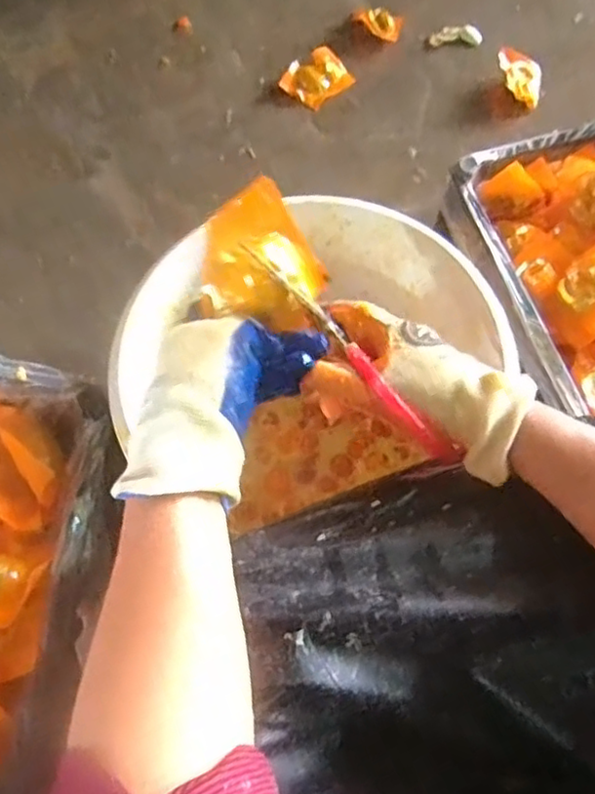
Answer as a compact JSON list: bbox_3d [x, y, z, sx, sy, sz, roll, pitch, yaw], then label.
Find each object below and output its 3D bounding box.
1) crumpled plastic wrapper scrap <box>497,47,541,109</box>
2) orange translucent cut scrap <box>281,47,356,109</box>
[{"bbox_3d":[0.374,-0.538,1.059,0.059,0.021,0.125,-6,67,-2],"label":"crumpled plastic wrapper scrap"},{"bbox_3d":[0.033,-0.542,1.075,0.107,0.019,0.098,-33,71,-12],"label":"orange translucent cut scrap"}]

